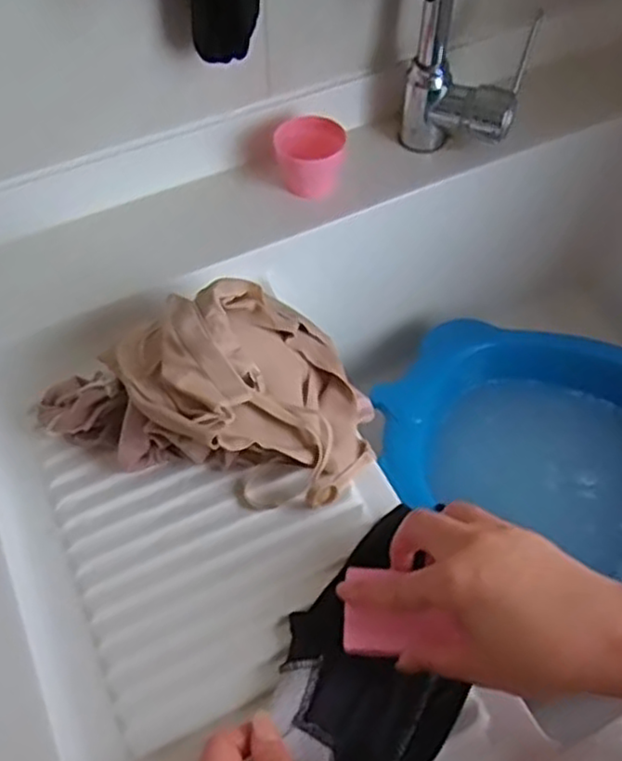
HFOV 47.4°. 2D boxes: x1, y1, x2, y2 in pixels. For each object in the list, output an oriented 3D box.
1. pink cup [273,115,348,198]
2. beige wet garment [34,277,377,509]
[{"bbox_3d":[-0.001,-0.190,0.606,0.057,0.052,0.046,-1,59,-1],"label":"pink cup"},{"bbox_3d":[-0.068,-0.001,0.487,0.218,0.086,0.124,14,60,8],"label":"beige wet garment"}]

